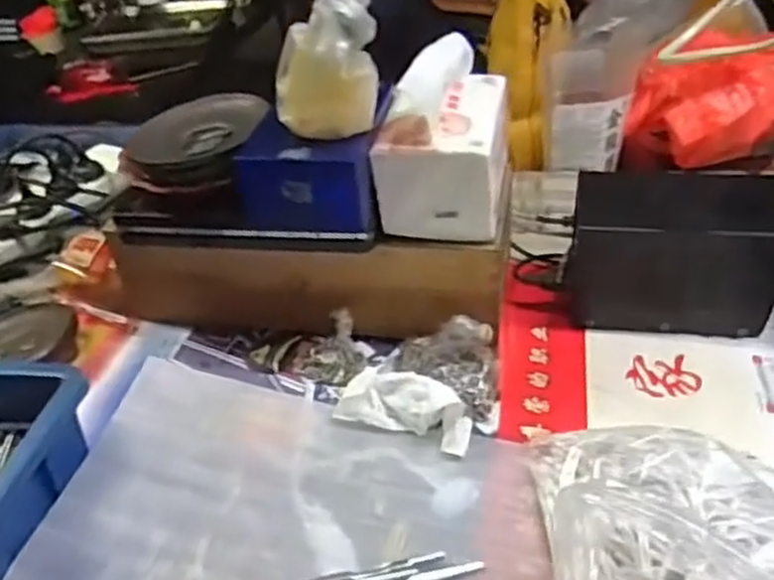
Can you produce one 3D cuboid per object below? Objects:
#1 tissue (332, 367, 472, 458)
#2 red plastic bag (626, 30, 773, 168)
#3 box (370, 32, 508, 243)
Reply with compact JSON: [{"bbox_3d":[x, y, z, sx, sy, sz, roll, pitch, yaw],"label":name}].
[{"bbox_3d":[0.014,0.084,0.543,0.099,0.038,0.049,7,36,19],"label":"tissue"},{"bbox_3d":[0.359,-0.210,0.798,0.178,0.124,0.119,5,38,15],"label":"red plastic bag"},{"bbox_3d":[0.047,-0.122,0.576,0.092,0.122,0.119,2,38,11],"label":"box"}]

